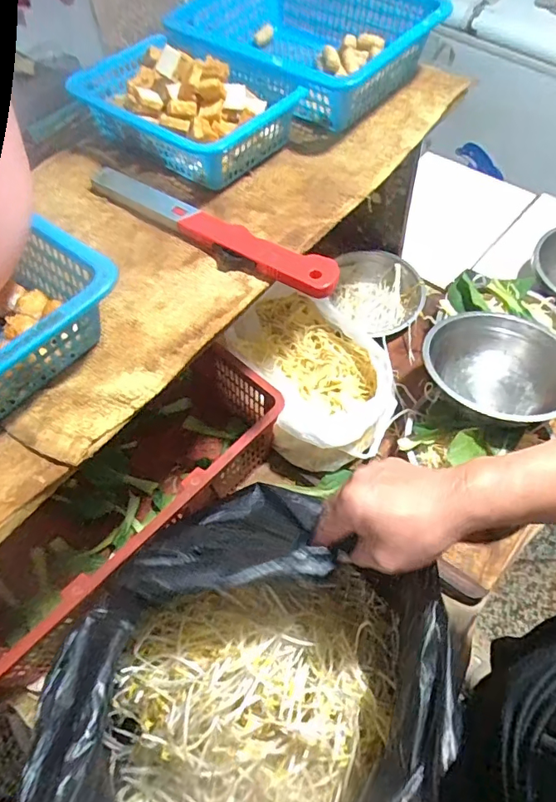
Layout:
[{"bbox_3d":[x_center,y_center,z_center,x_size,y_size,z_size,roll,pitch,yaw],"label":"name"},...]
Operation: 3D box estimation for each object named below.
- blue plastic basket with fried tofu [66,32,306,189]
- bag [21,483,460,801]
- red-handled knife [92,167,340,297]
[{"bbox_3d":[-0.102,-0.328,0.546,0.232,0.061,0.167,30,66,17],"label":"blue plastic basket with fried tofu"},{"bbox_3d":[-0.021,0.243,0.449,0.259,0.251,0.318,24,64,15],"label":"bag"},{"bbox_3d":[-0.067,-0.168,0.474,0.283,0.021,0.041,31,66,18],"label":"red-handled knife"}]

